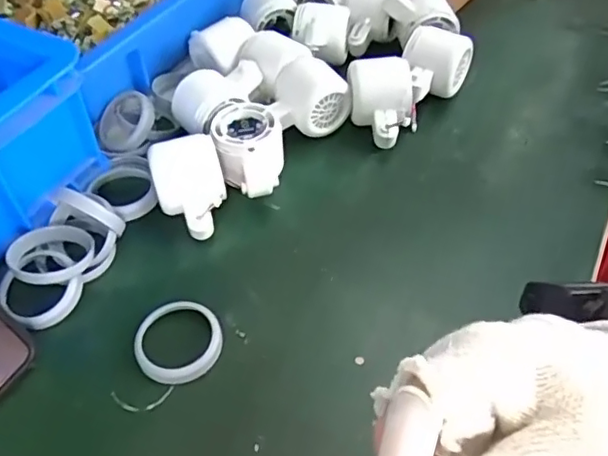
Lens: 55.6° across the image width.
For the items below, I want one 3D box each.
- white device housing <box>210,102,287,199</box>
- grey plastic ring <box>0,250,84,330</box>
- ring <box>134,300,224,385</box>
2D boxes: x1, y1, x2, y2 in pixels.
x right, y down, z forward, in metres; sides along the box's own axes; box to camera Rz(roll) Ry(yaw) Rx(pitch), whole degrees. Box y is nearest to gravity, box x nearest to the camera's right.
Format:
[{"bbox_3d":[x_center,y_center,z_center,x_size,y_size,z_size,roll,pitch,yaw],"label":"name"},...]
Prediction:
[{"bbox_3d":[-0.044,-0.060,0.483,0.056,0.049,0.080,-7,51,-3],"label":"white device housing"},{"bbox_3d":[-0.192,0.046,0.424,0.055,0.020,0.054,-1,50,2],"label":"grey plastic ring"},{"bbox_3d":[-0.086,0.077,0.396,0.058,0.010,0.057,-1,50,2],"label":"ring"}]

